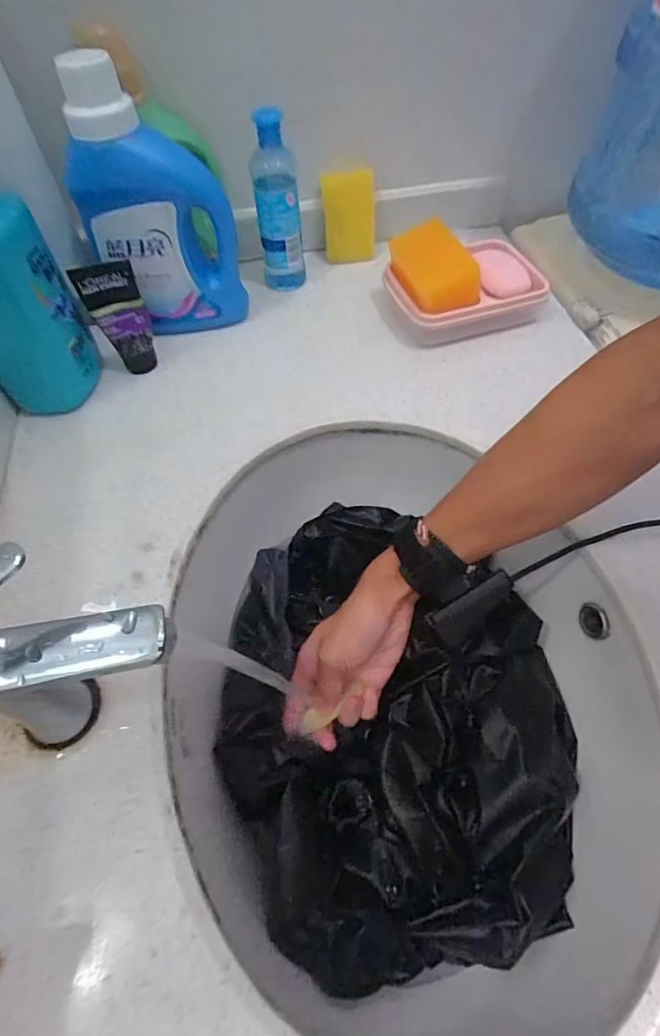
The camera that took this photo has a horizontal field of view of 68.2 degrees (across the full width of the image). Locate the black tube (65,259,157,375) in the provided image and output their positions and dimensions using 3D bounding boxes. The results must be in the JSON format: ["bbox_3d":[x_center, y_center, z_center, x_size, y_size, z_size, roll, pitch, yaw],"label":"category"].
[{"bbox_3d":[-0.201,-0.190,0.473,0.050,0.106,0.024,-27,60,-15],"label":"black tube"}]

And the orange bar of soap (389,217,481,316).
[{"bbox_3d":[0.104,-0.252,0.491,0.057,0.041,0.091,-21,57,-11],"label":"orange bar of soap"}]

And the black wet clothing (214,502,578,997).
[{"bbox_3d":[0.043,0.141,0.409,0.258,0.067,0.355,-8,57,-3],"label":"black wet clothing"}]

